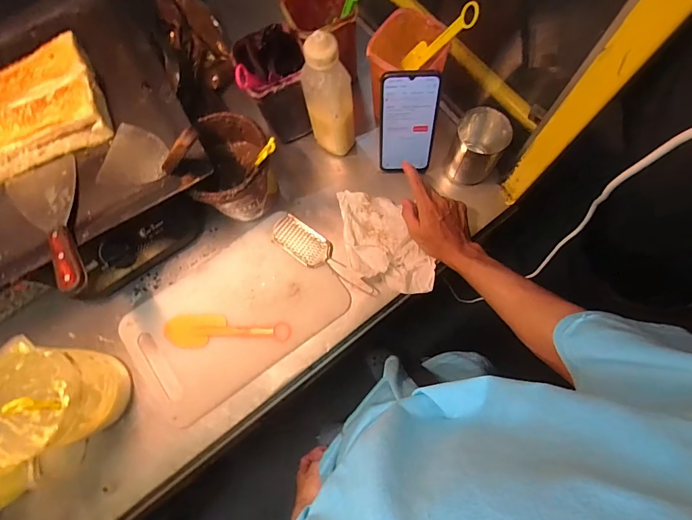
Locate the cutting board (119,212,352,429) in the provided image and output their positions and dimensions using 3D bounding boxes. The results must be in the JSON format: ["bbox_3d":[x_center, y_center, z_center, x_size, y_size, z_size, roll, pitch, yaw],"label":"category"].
[{"bbox_3d":[-0.173,0.084,0.615,0.316,0.008,0.201,-37,77,-3],"label":"cutting board"}]

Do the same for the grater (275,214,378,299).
[{"bbox_3d":[-0.033,-0.002,0.624,0.189,0.012,0.051,38,83,12],"label":"grater"}]

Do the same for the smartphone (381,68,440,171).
[{"bbox_3d":[0.090,-0.194,0.578,0.079,0.167,0.009,-2,55,3],"label":"smartphone"}]

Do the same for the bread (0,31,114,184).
[{"bbox_3d":[-0.429,-0.208,0.540,0.178,0.032,0.157,-26,76,-1],"label":"bread"}]

